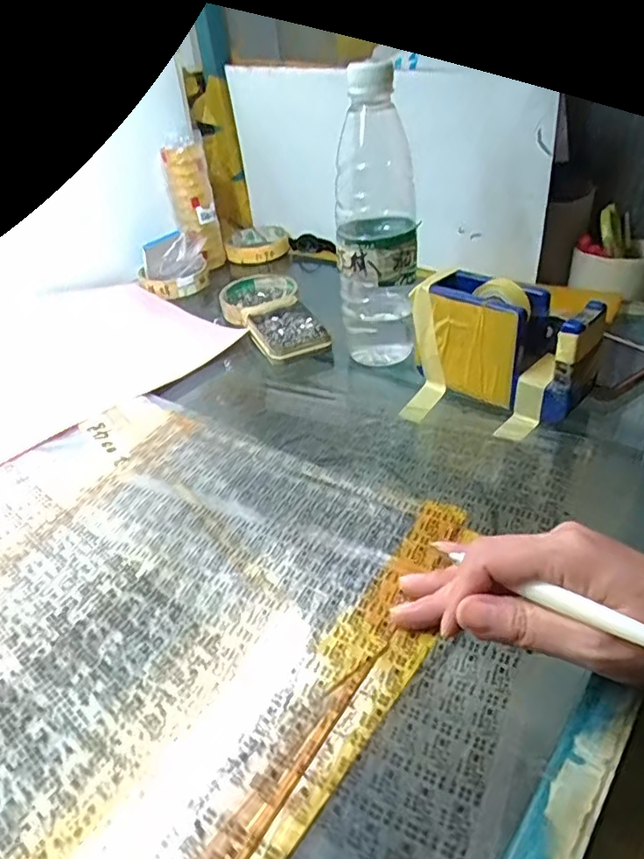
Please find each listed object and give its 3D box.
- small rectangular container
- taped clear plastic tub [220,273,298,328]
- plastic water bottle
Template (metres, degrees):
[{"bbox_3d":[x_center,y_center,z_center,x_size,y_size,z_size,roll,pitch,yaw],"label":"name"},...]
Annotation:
[{"bbox_3d":[-0.034,-0.095,0.575,0.065,0.020,0.107,-18,37,-15],"label":"small rectangular container"},{"bbox_3d":[-0.069,-0.144,0.643,0.082,0.023,0.103,1,36,11],"label":"taped clear plastic tub"},{"bbox_3d":[0.044,-0.162,0.482,0.064,0.216,0.072,-2,35,8],"label":"plastic water bottle"}]

